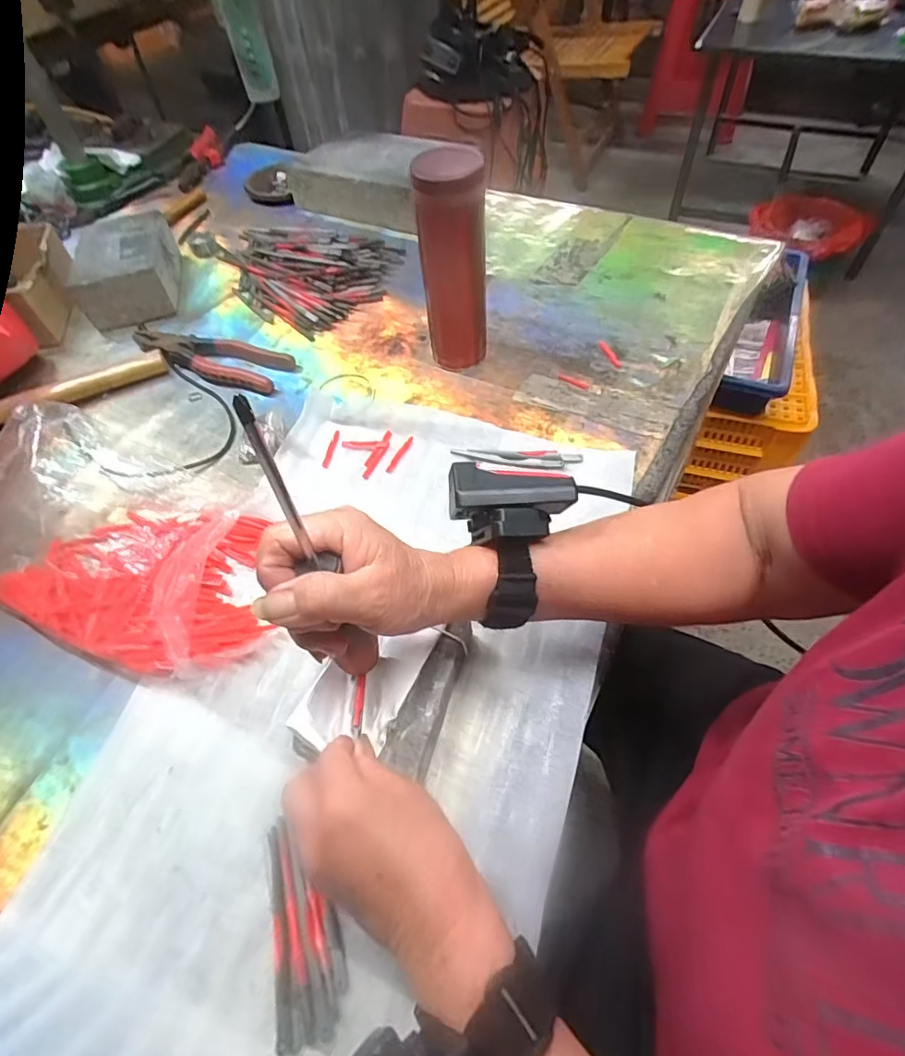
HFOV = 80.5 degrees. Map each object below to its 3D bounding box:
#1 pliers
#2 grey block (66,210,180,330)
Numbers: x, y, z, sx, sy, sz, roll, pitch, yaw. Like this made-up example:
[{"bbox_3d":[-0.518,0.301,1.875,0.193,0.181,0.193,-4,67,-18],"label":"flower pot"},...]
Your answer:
[{"bbox_3d":[-0.272,-0.187,0.590,0.198,0.016,0.057,15,58,15],"label":"pliers"},{"bbox_3d":[-0.403,-0.326,0.670,0.103,0.063,0.158,-12,55,-4],"label":"grey block"}]

